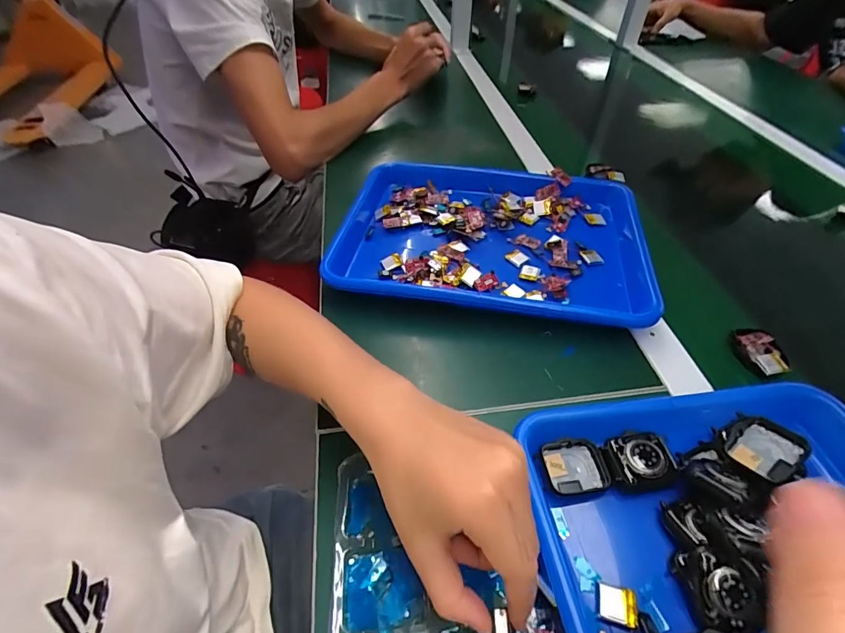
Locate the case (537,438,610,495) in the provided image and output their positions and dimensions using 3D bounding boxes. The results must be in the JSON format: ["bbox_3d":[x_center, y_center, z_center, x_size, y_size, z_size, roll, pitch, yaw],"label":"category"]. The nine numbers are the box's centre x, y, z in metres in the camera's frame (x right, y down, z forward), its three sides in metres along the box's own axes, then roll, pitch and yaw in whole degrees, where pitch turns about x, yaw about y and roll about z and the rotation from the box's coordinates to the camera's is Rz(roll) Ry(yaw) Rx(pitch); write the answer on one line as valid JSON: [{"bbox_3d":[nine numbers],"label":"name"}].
[{"bbox_3d":[0.103,0.103,0.290,0.044,0.009,0.036,-8,47,-8],"label":"case"}]

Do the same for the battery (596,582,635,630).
[{"bbox_3d":[0.109,0.161,0.239,0.019,0.004,0.018,9,47,7],"label":"battery"}]

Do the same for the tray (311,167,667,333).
[{"bbox_3d":[0.073,-0.094,0.489,0.351,0.043,0.266,12,48,10],"label":"tray"}]

